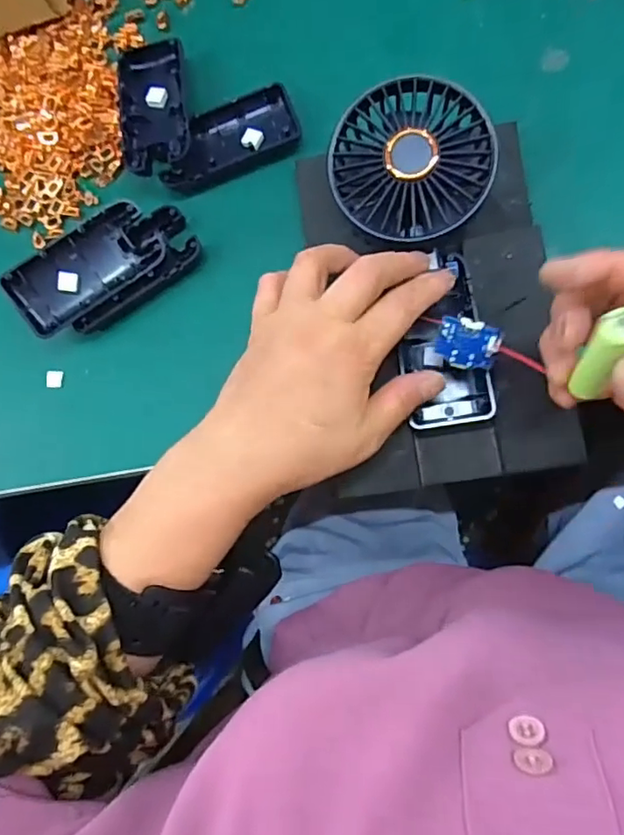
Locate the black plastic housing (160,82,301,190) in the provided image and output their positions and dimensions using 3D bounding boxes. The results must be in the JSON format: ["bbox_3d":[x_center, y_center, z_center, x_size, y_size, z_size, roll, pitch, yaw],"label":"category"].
[{"bbox_3d":[-0.054,-0.180,0.372,0.091,0.018,0.048,-20,78,5],"label":"black plastic housing"}]

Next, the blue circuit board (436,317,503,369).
[{"bbox_3d":[0.081,-0.038,0.297,0.031,0.006,0.024,14,85,7],"label":"blue circuit board"}]

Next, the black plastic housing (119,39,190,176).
[{"bbox_3d":[-0.101,-0.199,0.374,0.044,0.028,0.095,-9,79,7],"label":"black plastic housing"}]

